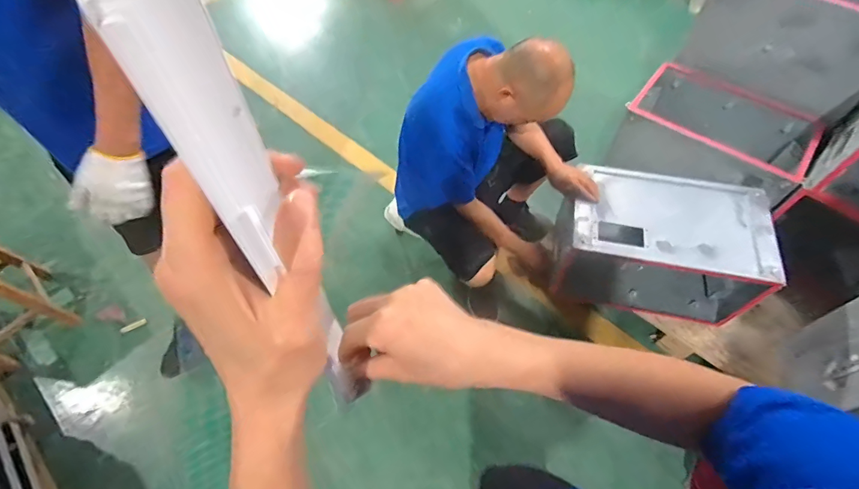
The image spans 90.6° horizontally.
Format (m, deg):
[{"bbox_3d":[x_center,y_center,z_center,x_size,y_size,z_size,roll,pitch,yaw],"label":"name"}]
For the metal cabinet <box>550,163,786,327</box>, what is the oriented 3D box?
[{"bbox_3d":[0.681,0.018,1.319,0.532,0.377,0.309,10,60,7],"label":"metal cabinet"}]

